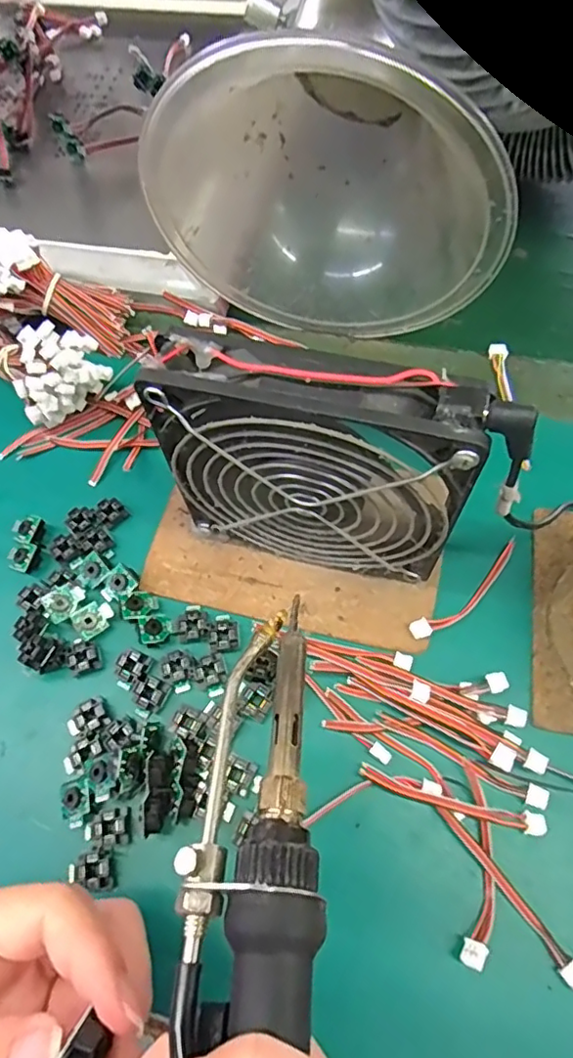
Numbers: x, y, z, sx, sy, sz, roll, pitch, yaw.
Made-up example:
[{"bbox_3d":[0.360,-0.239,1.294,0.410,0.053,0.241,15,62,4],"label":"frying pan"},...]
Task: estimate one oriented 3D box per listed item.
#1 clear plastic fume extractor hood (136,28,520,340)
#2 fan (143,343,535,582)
[{"bbox_3d":[0.031,-0.184,0.310,0.171,0.150,0.114,12,66,8],"label":"clear plastic fume extractor hood"},{"bbox_3d":[0.016,-0.020,0.237,0.128,0.125,0.032,15,67,10],"label":"fan"}]

